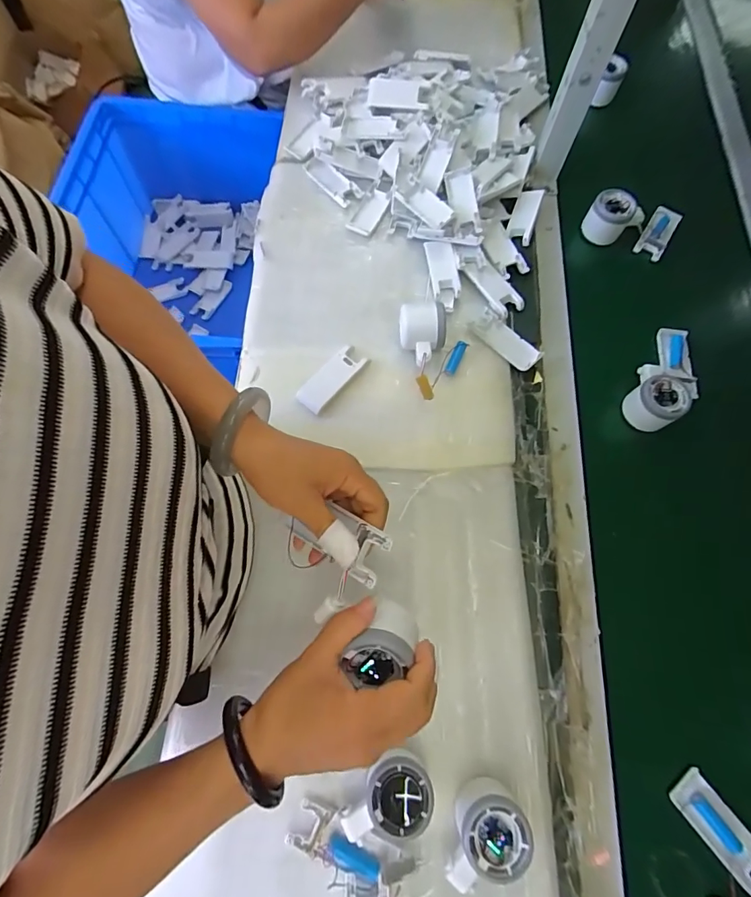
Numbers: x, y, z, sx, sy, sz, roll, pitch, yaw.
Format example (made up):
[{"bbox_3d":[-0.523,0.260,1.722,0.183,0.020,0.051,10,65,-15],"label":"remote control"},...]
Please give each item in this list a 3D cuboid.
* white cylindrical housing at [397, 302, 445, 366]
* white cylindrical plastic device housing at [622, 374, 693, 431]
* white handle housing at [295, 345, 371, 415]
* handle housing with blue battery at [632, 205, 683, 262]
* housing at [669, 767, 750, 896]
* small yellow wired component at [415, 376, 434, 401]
[{"bbox_3d":[0.060,-0.146,0.566,0.061,0.053,0.082,1,70,-1],"label":"white cylindrical housing"},{"bbox_3d":[0.355,-0.056,0.557,0.058,0.045,0.057,-32,74,-12],"label":"white cylindrical plastic device housing"},{"bbox_3d":[-0.056,-0.090,0.562,0.038,0.012,0.098,40,74,12],"label":"white handle housing"},{"bbox_3d":[0.437,-0.334,0.680,0.043,0.018,0.087,30,72,9],"label":"handle housing with blue battery"},{"bbox_3d":[0.336,0.371,0.425,0.041,0.011,0.100,-36,75,-13],"label":"housing"},{"bbox_3d":[0.061,-0.073,0.537,0.013,0.004,0.032,-18,106,32],"label":"small yellow wired component"}]

